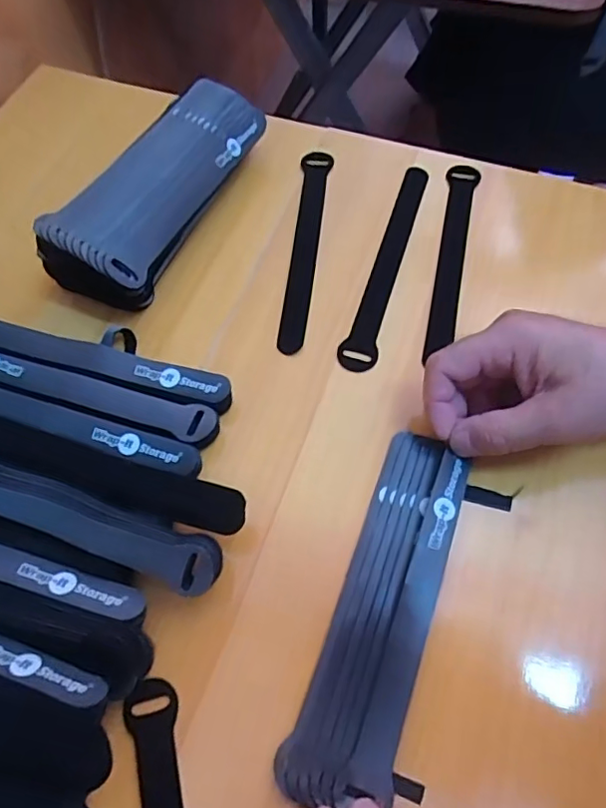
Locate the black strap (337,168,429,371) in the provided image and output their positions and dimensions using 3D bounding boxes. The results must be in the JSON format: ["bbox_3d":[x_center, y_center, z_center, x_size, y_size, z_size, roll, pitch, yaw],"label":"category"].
[{"bbox_3d":[0.065,-0.105,0.419,0.025,0.011,0.193,17,65,10],"label":"black strap"}]

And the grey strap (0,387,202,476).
[{"bbox_3d":[-0.159,0.007,0.342,0.200,0.007,0.023,16,65,9],"label":"grey strap"}]

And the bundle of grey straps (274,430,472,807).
[{"bbox_3d":[0.046,0.108,0.305,0.052,0.016,0.193,19,66,10],"label":"bundle of grey straps"}]

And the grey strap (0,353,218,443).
[{"bbox_3d":[-0.148,-0.012,0.357,0.195,0.004,0.023,16,65,9],"label":"grey strap"}]

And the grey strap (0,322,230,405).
[{"bbox_3d":[-0.142,-0.032,0.366,0.193,0.006,0.021,15,64,9],"label":"grey strap"}]

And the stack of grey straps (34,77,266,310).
[{"bbox_3d":[-0.099,-0.158,0.408,0.071,0.054,0.198,26,67,14],"label":"stack of grey straps"}]

